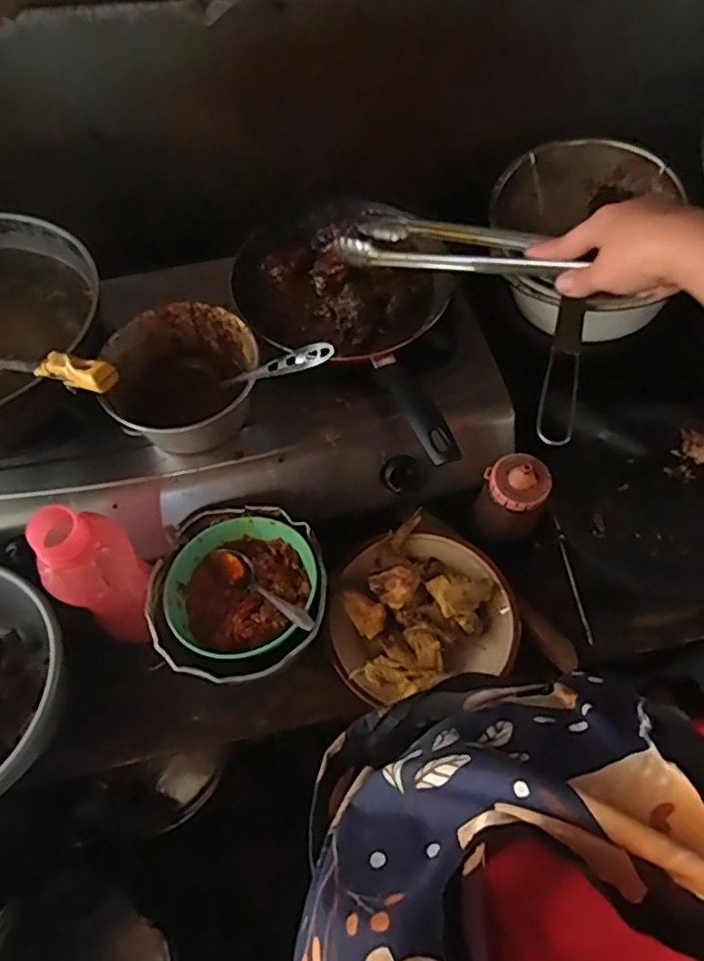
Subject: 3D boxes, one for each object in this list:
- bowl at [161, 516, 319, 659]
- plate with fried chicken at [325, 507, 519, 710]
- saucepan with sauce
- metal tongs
[{"bbox_3d":[-0.114,0.108,0.651,0.152,0.054,0.154,0,62,1],"label":"bowl"},{"bbox_3d":[0.074,0.132,0.669,0.202,0.055,0.198,-14,62,-7],"label":"plate with fried chicken"},{"bbox_3d":[-0.184,-0.105,0.698,0.169,0.098,0.167,-14,62,-7],"label":"saucepan with sauce"},{"bbox_3d":[0.087,-0.223,0.608,0.073,0.025,0.269,-42,44,-19],"label":"metal tongs"}]

